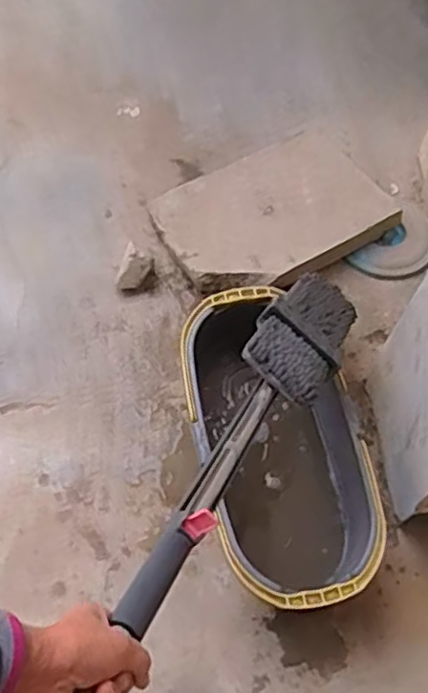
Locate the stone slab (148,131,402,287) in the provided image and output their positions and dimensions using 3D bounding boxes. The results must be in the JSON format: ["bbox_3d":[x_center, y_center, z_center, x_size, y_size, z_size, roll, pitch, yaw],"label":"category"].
[{"bbox_3d":[0.130,-0.301,1.497,0.474,0.046,0.355,-27,54,-7],"label":"stone slab"}]

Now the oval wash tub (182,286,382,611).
[{"bbox_3d":[0.105,0.168,1.173,0.254,0.190,0.537,-11,63,-10],"label":"oval wash tub"}]

